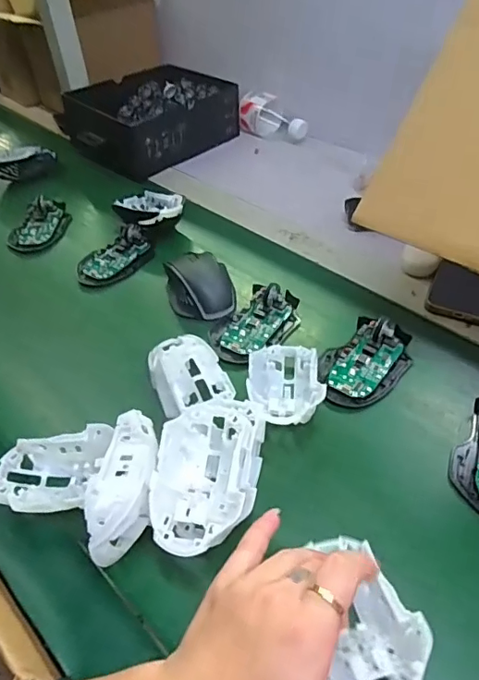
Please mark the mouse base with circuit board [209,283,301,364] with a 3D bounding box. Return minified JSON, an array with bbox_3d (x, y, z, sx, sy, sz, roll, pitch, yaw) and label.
[{"bbox_3d":[0.017,-0.021,0.555,0.073,0.029,0.109,28,53,28],"label":"mouse base with circuit board"}]

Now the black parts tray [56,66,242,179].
[{"bbox_3d":[-0.148,-0.379,0.883,0.248,0.086,0.193,-36,52,-29],"label":"black parts tray"}]

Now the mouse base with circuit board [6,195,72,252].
[{"bbox_3d":[-0.277,-0.167,0.730,0.061,0.030,0.114,11,46,16],"label":"mouse base with circuit board"}]

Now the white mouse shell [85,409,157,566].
[{"bbox_3d":[-0.083,0.106,0.384,0.037,0.048,0.109,4,60,8],"label":"white mouse shell"}]

